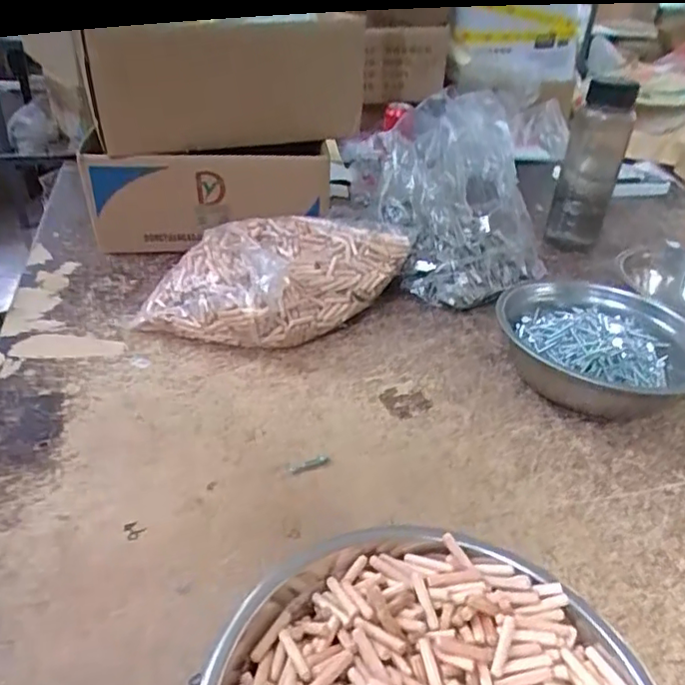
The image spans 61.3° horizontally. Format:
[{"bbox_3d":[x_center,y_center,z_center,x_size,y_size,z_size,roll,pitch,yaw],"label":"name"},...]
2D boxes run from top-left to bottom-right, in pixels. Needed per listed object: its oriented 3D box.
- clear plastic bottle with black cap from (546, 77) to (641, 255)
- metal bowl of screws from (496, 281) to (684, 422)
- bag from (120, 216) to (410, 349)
[{"bbox_3d":[0.377,-0.264,0.883,0.084,0.239,0.073,17,34,18],"label":"clear plastic bottle with black cap"},{"bbox_3d":[0.259,0.010,0.583,0.169,0.075,0.175,3,32,-2],"label":"metal bowl of screws"},{"bbox_3d":[-0.072,-0.071,0.646,0.291,0.092,0.148,-22,41,-36],"label":"bag"}]

